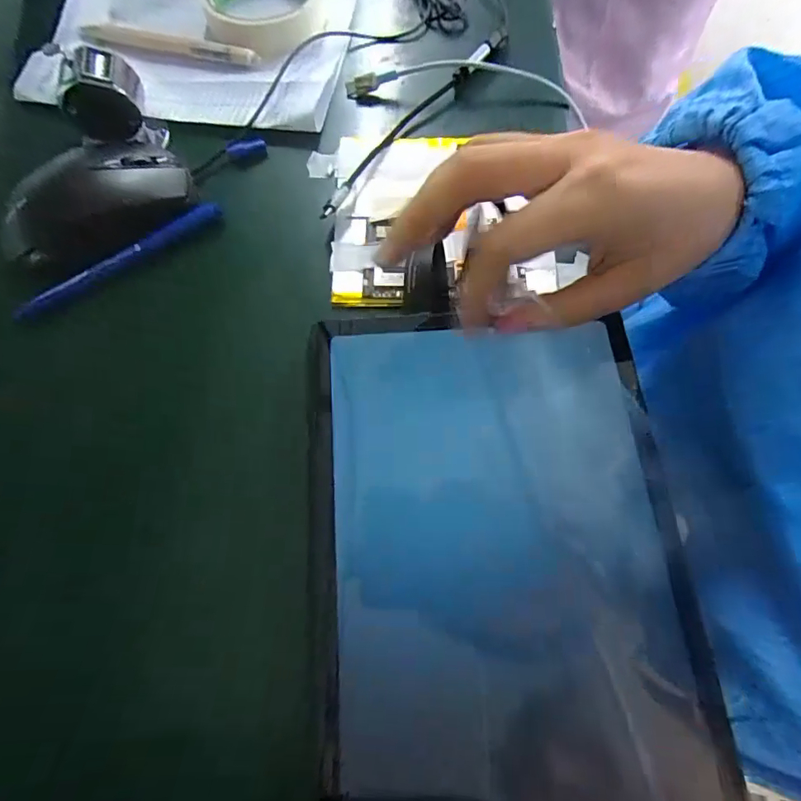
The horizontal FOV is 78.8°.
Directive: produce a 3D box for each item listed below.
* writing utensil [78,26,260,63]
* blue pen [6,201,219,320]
[{"bbox_3d":[-0.168,-0.256,0.348,0.135,0.010,0.011,13,71,4],"label":"writing utensil"},{"bbox_3d":[-0.162,-0.082,0.283,0.125,0.012,0.009,-37,75,-12],"label":"blue pen"}]

